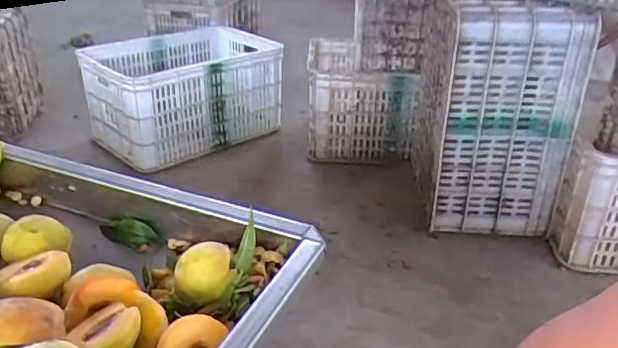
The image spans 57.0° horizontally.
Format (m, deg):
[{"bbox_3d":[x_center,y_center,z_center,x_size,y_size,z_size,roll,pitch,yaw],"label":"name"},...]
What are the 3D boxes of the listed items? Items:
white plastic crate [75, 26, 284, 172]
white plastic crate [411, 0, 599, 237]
[{"bbox_3d":[-0.353,-0.239,1.615,0.450,0.271,0.343,-18,33,-32],"label":"white plastic crate"},{"bbox_3d":[0.413,-0.163,1.319,0.290,0.484,0.319,3,28,2],"label":"white plastic crate"}]

